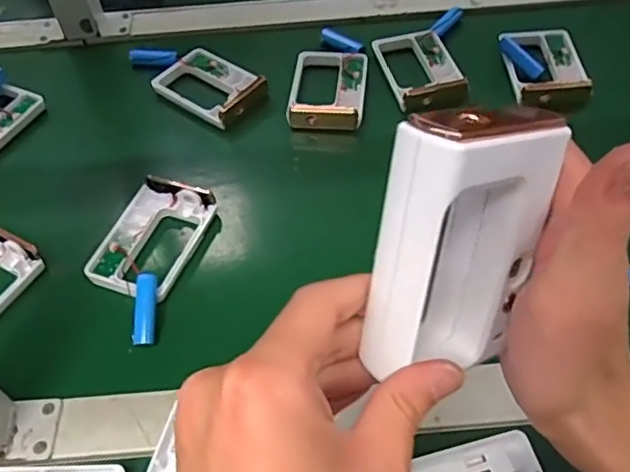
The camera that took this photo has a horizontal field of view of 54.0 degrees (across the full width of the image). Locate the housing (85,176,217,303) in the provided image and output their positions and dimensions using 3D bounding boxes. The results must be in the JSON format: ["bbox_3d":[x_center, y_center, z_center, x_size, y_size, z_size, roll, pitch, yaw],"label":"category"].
[{"bbox_3d":[-0.126,0.002,0.479,0.068,0.025,0.102,15,55,13],"label":"housing"}]

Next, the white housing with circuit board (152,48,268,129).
[{"bbox_3d":[-0.101,-0.145,0.587,0.101,0.019,0.070,37,62,26],"label":"white housing with circuit board"}]

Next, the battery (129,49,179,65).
[{"bbox_3d":[-0.162,-0.179,0.620,0.048,0.014,0.012,0,53,2],"label":"battery"}]

